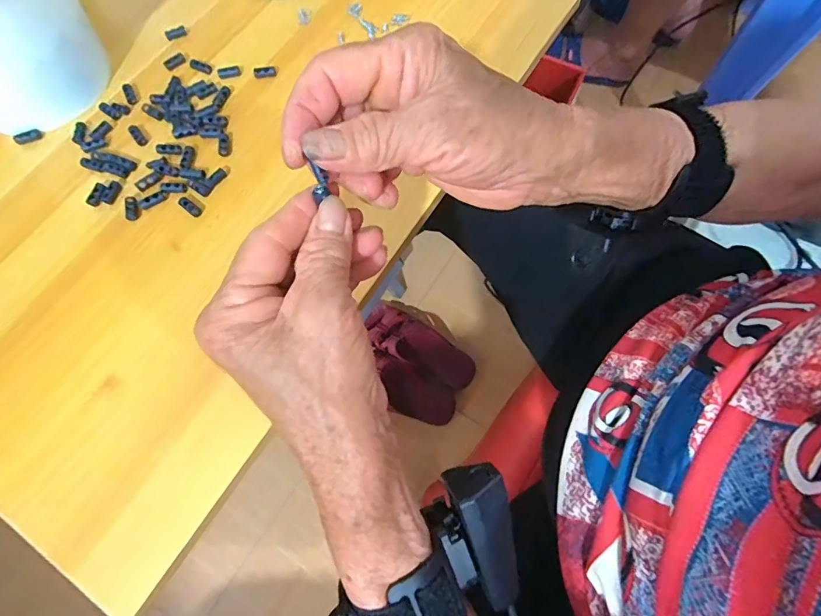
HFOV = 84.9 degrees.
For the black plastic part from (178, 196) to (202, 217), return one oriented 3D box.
[{"bbox_3d":[-0.167,-0.077,0.338,0.021,0.004,0.007,36,74,15],"label":"black plastic part"}]

